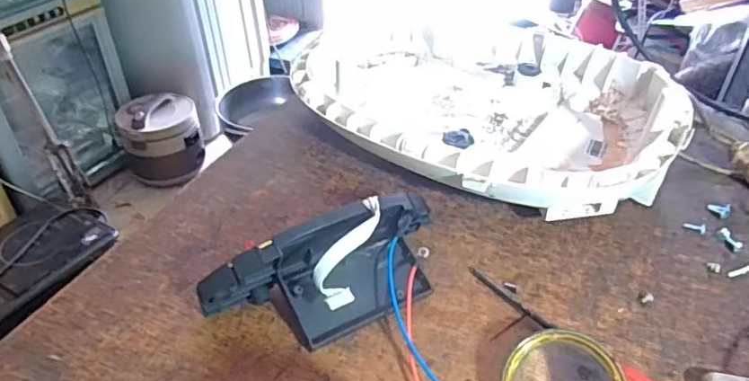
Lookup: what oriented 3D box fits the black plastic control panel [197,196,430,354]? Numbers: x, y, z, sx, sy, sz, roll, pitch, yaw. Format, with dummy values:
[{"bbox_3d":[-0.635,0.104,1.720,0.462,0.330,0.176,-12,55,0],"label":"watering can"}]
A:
[{"bbox_3d":[-0.024,0.049,0.384,0.161,0.069,0.061,-21,42,-23],"label":"black plastic control panel"}]

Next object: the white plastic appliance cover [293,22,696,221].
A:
[{"bbox_3d":[0.101,-0.078,0.558,0.332,0.062,0.261,27,46,31],"label":"white plastic appliance cover"}]

